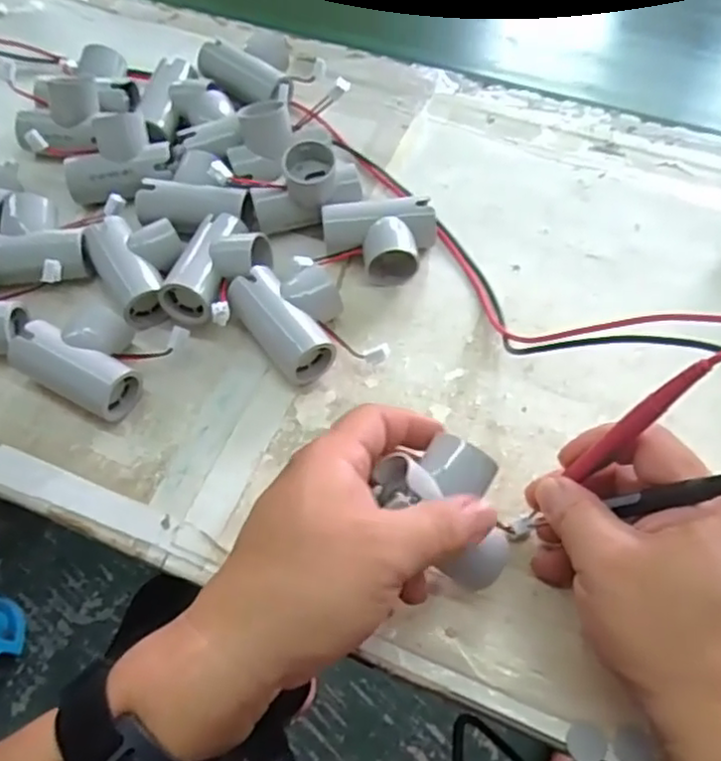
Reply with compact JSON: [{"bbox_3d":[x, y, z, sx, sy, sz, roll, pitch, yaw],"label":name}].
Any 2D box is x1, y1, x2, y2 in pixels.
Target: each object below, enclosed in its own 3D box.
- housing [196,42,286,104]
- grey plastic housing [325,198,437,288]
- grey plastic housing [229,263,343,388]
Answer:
[{"bbox_3d":[-0.092,-0.239,0.535,0.077,0.032,0.028,25,63,16],"label":"housing"},{"bbox_3d":[0.015,-0.090,0.443,0.073,0.034,0.046,-13,60,-5],"label":"grey plastic housing"},{"bbox_3d":[-0.041,-0.037,0.413,0.059,0.034,0.073,-31,63,-15],"label":"grey plastic housing"}]

